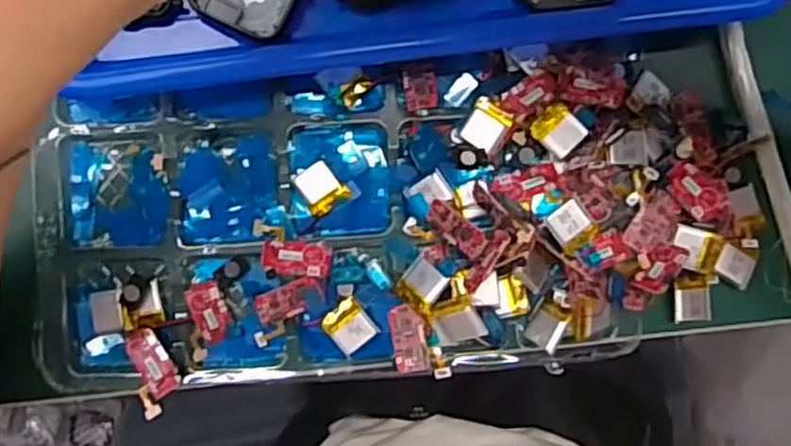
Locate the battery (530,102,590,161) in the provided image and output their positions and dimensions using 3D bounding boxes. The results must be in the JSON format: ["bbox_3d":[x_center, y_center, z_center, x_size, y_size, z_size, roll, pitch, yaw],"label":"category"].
[{"bbox_3d":[0.071,-0.040,0.322,0.021,0.008,0.017,42,90,-4],"label":"battery"}]

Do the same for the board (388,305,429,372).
[{"bbox_3d":[0.006,0.051,0.324,0.015,0.004,0.029,-10,82,0],"label":"board"}]

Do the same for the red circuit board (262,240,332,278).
[{"bbox_3d":[-0.043,0.016,0.322,0.029,0.004,0.015,1,90,-14],"label":"red circuit board"}]

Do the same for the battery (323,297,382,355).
[{"bbox_3d":[-0.020,0.046,0.328,0.018,0.006,0.021,-39,90,-4],"label":"battery"}]

